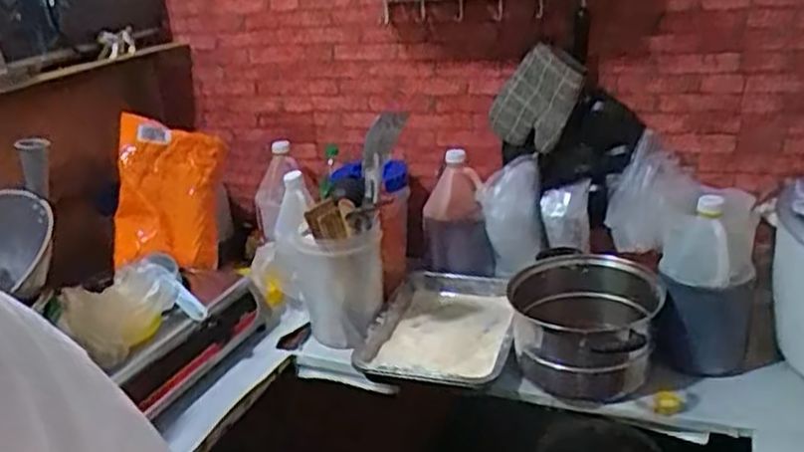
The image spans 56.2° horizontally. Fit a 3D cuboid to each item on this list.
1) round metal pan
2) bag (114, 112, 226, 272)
[{"bbox_3d":[0.308,0.177,1.281,0.235,0.180,0.262,5,23,24],"label":"round metal pan"},{"bbox_3d":[-0.483,-0.060,1.559,0.199,0.306,0.069,5,-17,-28],"label":"bag"}]

